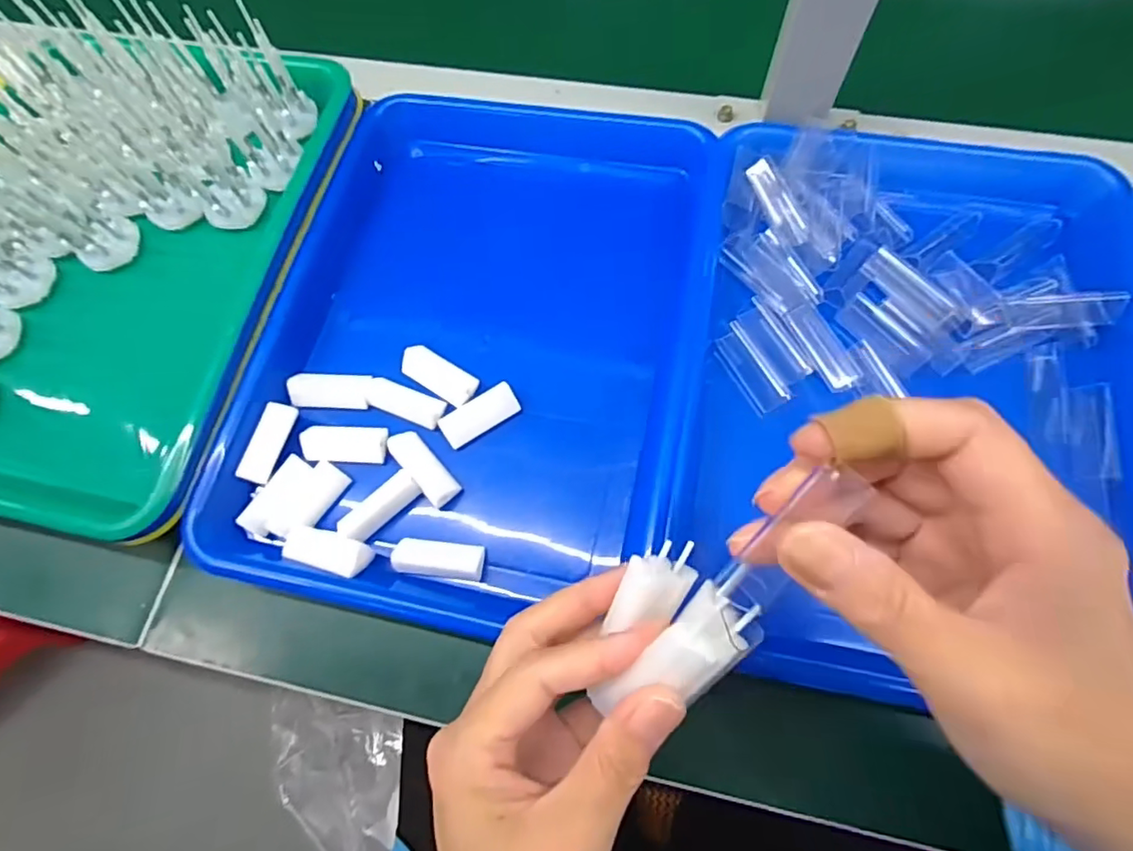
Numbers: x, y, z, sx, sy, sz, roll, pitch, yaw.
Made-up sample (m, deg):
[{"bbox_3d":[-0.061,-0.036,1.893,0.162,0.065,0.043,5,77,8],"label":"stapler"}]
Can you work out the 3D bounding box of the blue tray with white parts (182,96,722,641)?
[{"bbox_3d":[-0.049,-0.062,0.350,0.250,0.039,0.347,9,70,6],"label":"blue tray with white parts"}]

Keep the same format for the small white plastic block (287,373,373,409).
[{"bbox_3d":[-0.141,-0.021,0.340,0.045,0.008,0.021,0,70,3],"label":"small white plastic block"}]

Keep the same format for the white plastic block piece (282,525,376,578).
[{"bbox_3d":[-0.125,0.065,0.298,0.049,0.012,0.020,13,71,8],"label":"white plastic block piece"}]

